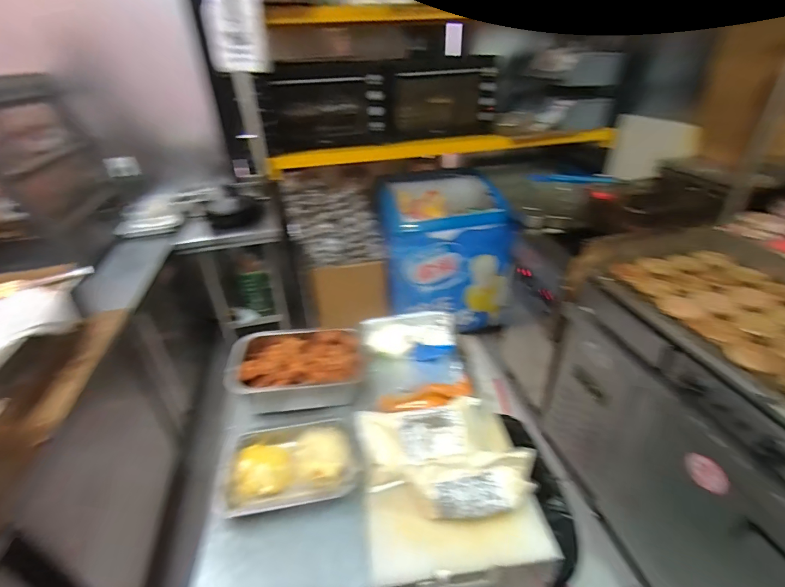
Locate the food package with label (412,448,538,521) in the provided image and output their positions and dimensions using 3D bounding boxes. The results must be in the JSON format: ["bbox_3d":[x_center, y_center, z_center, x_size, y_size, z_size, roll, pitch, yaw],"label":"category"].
[{"bbox_3d":[0.154,0.347,0.710,0.228,0.063,0.102,-5,33,-4],"label":"food package with label"}]

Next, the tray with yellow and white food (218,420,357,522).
[{"bbox_3d":[-0.209,0.342,0.786,0.267,0.044,0.181,-6,33,-6],"label":"tray with yellow and white food"}]

